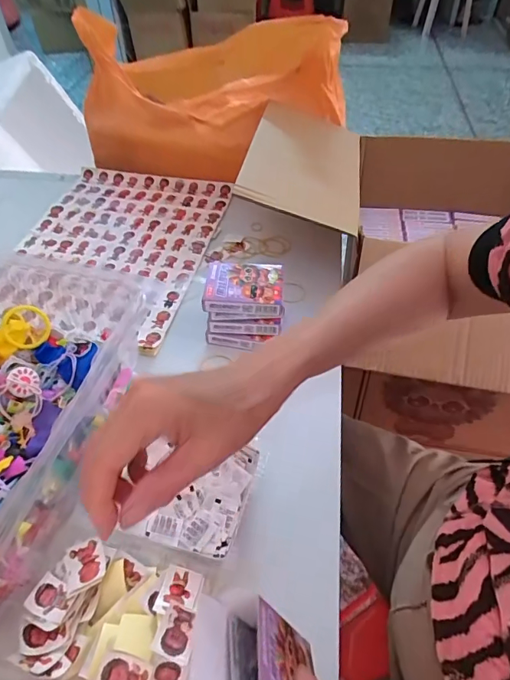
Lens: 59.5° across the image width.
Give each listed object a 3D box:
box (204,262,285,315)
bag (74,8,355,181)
[{"bbox_3d":[-0.013,-0.063,0.537,0.092,0.023,0.069,4,49,5],"label":"box"},{"bbox_3d":[-0.086,-0.449,0.838,0.480,0.254,0.261,-3,49,-3],"label":"bag"}]

